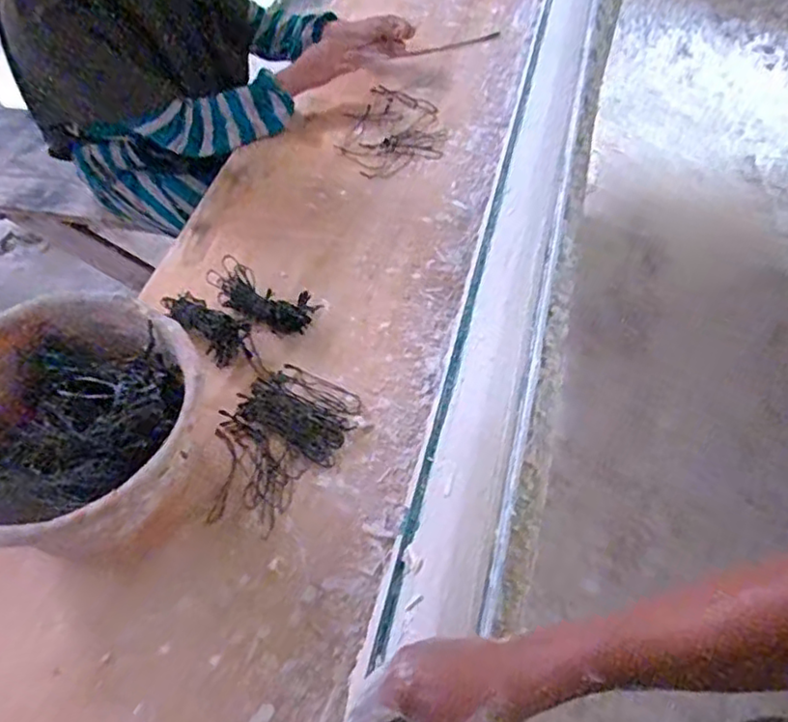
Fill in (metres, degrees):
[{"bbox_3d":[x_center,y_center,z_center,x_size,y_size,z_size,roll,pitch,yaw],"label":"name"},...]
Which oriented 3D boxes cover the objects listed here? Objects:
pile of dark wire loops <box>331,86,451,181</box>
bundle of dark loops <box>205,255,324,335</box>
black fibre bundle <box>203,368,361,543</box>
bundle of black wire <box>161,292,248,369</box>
[{"bbox_3d":[-0.010,-0.421,1.173,0.207,0.022,0.230,-25,58,-17],"label":"pile of dark wire loops"},{"bbox_3d":[-0.191,-0.091,0.906,0.167,0.038,0.084,31,60,20],"label":"bundle of dark loops"},{"bbox_3d":[-0.144,0.095,0.785,0.143,0.014,0.210,24,58,16],"label":"black fibre bundle"},{"bbox_3d":[-0.253,-0.055,0.861,0.125,0.024,0.062,36,61,8],"label":"bundle of black wire"}]

